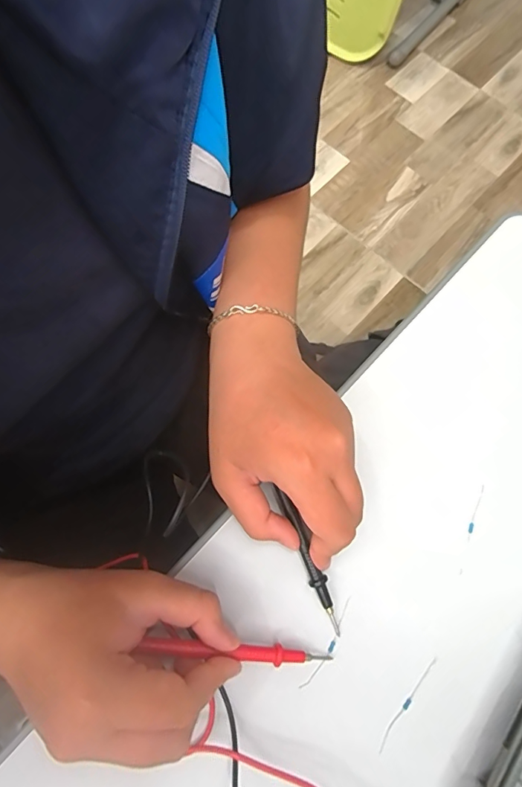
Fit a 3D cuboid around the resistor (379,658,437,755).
[{"bbox_3d":[0.082,0.173,0.249,0.004,0.004,0.057,39,77,9],"label":"resistor"}]

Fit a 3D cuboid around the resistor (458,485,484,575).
[{"bbox_3d":[0.131,0.084,0.277,0.004,0.004,0.057,23,75,5],"label":"resistor"}]

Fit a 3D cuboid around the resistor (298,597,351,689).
[{"bbox_3d":[0.039,0.144,0.257,0.007,0.004,0.055,32,72,7],"label":"resistor"}]

